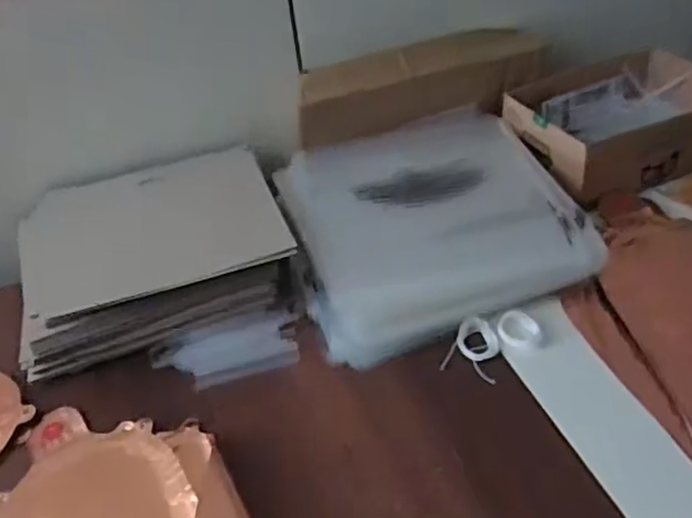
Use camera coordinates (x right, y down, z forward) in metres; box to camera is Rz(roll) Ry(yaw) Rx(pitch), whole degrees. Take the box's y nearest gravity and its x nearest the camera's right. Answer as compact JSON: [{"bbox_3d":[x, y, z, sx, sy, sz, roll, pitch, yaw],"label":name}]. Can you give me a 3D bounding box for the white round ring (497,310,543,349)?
[{"bbox_3d":[0.130,0.052,0.504,0.032,0.004,0.030,5,59,19],"label":"white round ring"}]

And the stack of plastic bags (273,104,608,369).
[{"bbox_3d":[0.066,-0.035,0.586,0.225,0.051,0.226,-16,41,-11],"label":"stack of plastic bags"}]

